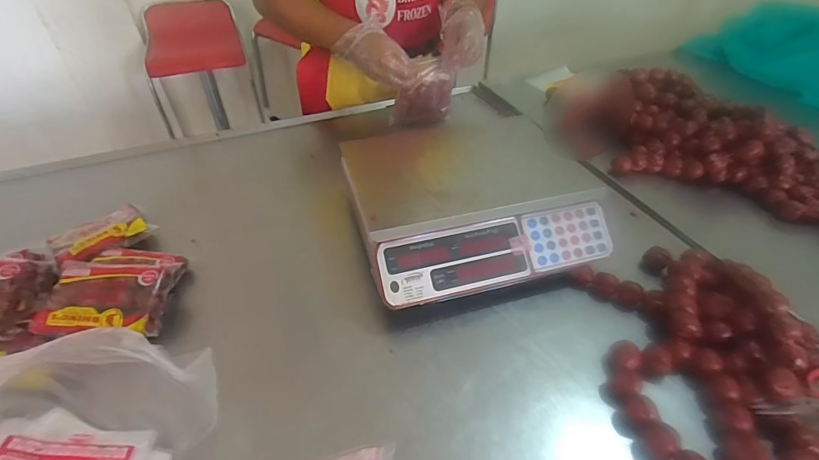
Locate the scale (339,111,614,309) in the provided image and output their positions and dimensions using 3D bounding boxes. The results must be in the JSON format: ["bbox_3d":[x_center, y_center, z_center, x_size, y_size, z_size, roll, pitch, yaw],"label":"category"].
[{"bbox_3d":[0.095,-0.066,0.677,0.361,0.101,0.325,-11,43,-12],"label":"scale"}]

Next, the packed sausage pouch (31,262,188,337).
[{"bbox_3d":[-0.387,0.088,0.551,0.138,0.048,0.112,-8,43,-8],"label":"packed sausage pouch"}]

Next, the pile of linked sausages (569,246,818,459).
[{"bbox_3d":[0.353,0.155,0.471,0.253,0.070,0.371,-10,41,-11],"label":"pile of linked sausages"}]

